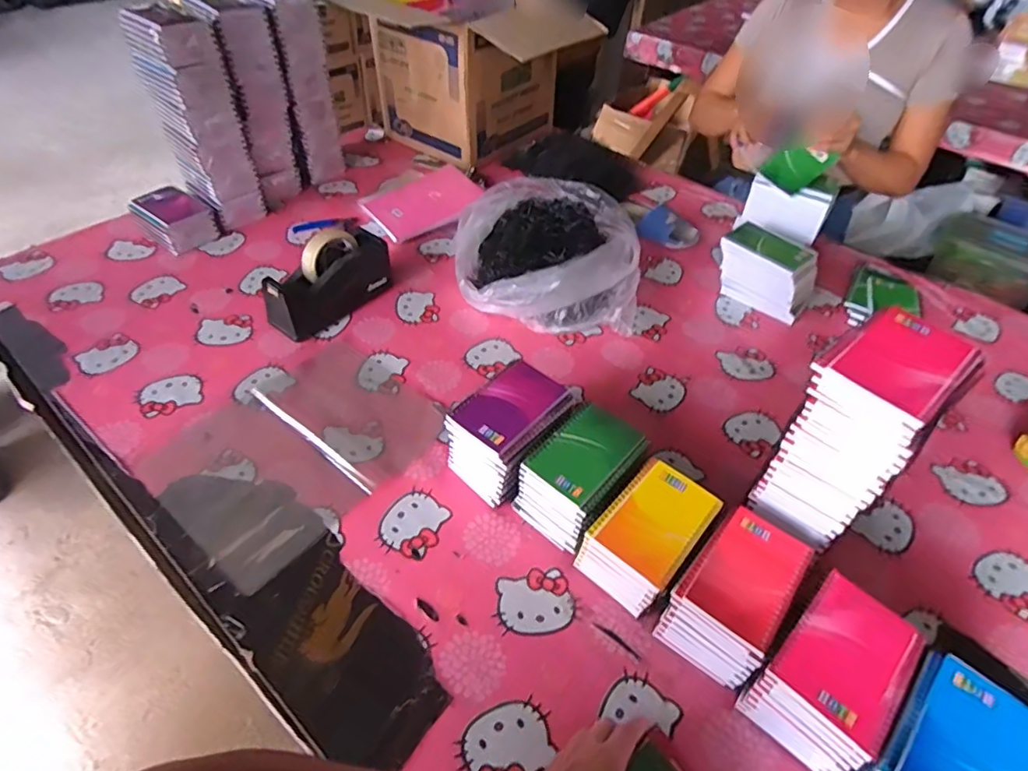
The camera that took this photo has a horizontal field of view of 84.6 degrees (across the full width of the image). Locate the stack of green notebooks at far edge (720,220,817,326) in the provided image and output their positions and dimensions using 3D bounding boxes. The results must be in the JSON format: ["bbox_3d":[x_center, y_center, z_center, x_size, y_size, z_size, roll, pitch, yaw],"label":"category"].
[{"bbox_3d":[0.433,-0.194,0.975,0.081,0.105,0.163,-35,58,-30],"label":"stack of green notebooks at far edge"}]

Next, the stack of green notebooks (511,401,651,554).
[{"bbox_3d":[0.079,0.110,0.678,0.101,0.101,0.139,34,54,24],"label":"stack of green notebooks"}]

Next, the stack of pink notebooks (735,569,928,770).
[{"bbox_3d":[0.292,0.270,0.531,0.097,0.102,0.138,35,55,25],"label":"stack of pink notebooks"}]

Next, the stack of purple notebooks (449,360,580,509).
[{"bbox_3d":[-0.007,0.063,0.704,0.101,0.118,0.139,34,54,24],"label":"stack of purple notebooks"}]

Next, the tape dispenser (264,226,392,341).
[{"bbox_3d":[-0.294,-0.167,0.893,0.077,0.109,0.212,34,54,24],"label":"tape dispenser"}]

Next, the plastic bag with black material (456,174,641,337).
[{"bbox_3d":[0.057,-0.243,0.991,0.304,0.113,0.356,7,48,3],"label":"plastic bag with black material"}]

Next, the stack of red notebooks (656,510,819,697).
[{"bbox_3d":[0.226,0.214,0.587,0.097,0.097,0.142,32,53,24],"label":"stack of red notebooks"}]

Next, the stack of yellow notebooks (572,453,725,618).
[{"bbox_3d":[0.146,0.167,0.625,0.094,0.102,0.137,34,54,25],"label":"stack of yellow notebooks"}]

